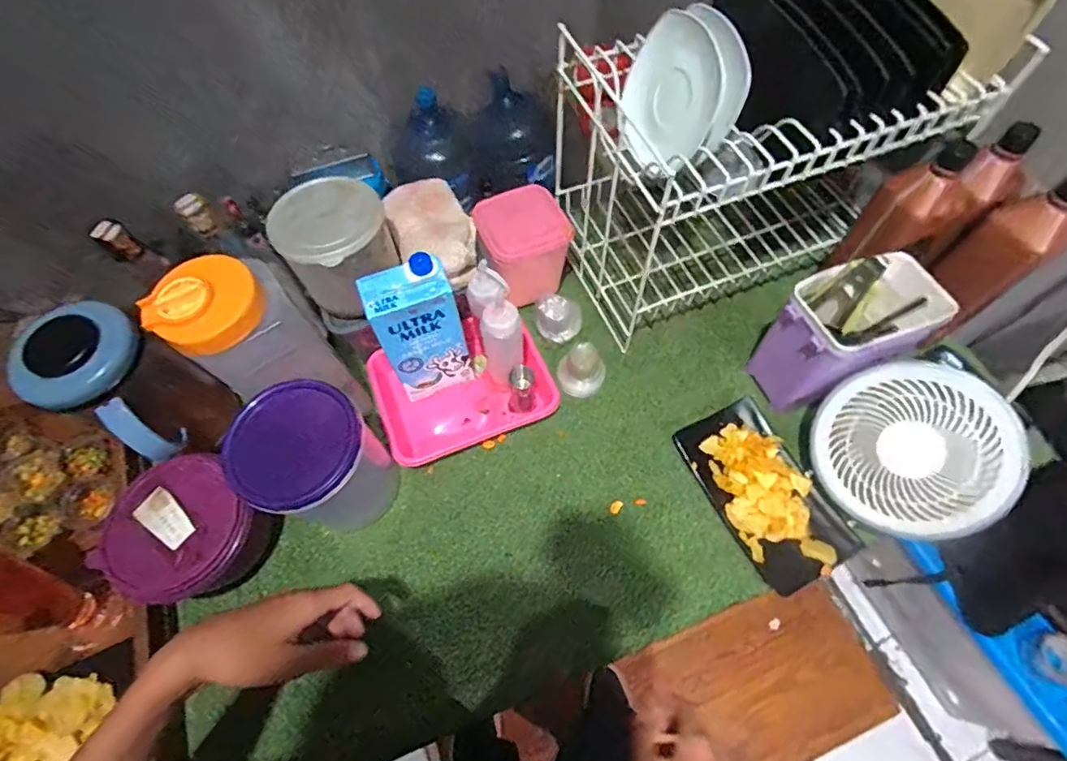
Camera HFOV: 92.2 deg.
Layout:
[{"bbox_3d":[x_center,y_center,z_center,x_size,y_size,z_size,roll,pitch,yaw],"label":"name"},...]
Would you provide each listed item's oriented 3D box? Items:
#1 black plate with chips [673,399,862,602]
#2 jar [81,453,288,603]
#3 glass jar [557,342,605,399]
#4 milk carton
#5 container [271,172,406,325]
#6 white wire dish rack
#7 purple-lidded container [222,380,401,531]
[{"bbox_3d":[0.277,0.131,0.620,0.117,0.043,0.217,-22,65,-10],"label":"black plate with chips"},{"bbox_3d":[-0.375,0.172,0.576,0.147,0.121,0.136,0,63,1],"label":"jar"},{"bbox_3d":[0.065,-0.013,0.691,0.060,0.054,0.052,5,63,3],"label":"glass jar"},{"bbox_3d":[-0.135,-0.055,0.631,0.092,0.201,0.062,-22,65,-10],"label":"milk carton"},{"bbox_3d":[-0.227,-0.157,0.604,0.122,0.099,0.125,0,63,1],"label":"container"},{"bbox_3d":[0.289,-0.290,0.689,0.462,0.306,0.256,-20,64,-9],"label":"white wire dish rack"},{"bbox_3d":[-0.240,0.098,0.572,0.134,0.177,0.121,24,65,12],"label":"purple-lidded container"}]

